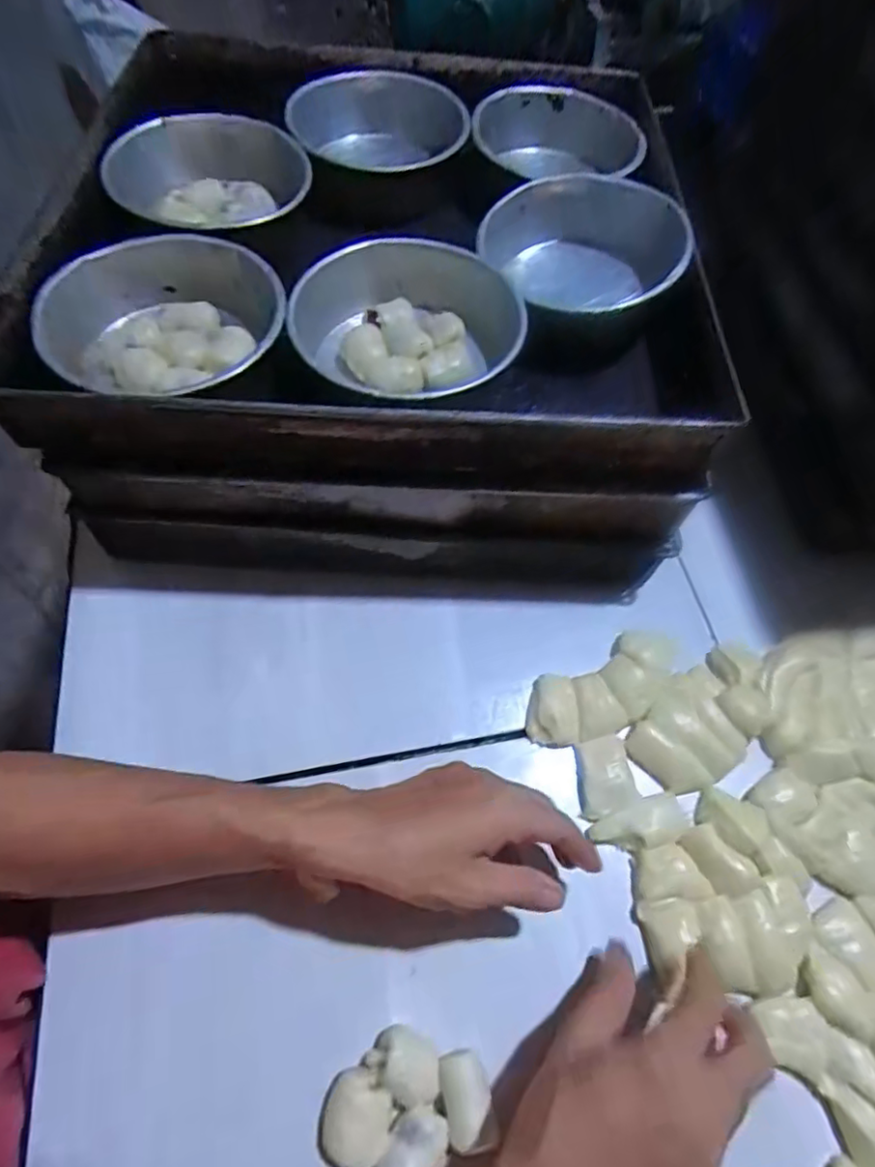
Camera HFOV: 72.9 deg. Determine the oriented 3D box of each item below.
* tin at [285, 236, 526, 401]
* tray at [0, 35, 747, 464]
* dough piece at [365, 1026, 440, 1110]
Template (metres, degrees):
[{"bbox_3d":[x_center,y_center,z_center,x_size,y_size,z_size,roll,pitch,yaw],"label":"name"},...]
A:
[{"bbox_3d":[-0.023,-0.175,0.419,0.153,0.061,0.158,0,61,0],"label":"tin"},{"bbox_3d":[-0.036,-0.296,0.487,0.449,0.083,0.495,1,61,0],"label":"tray"},{"bbox_3d":[-0.017,0.265,0.325,0.039,0.021,0.030,37,66,19],"label":"dough piece"}]

